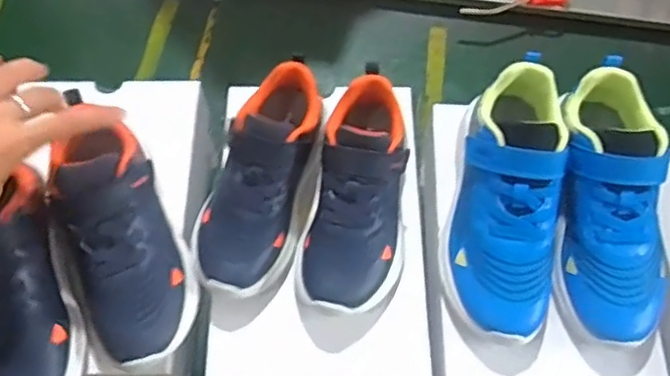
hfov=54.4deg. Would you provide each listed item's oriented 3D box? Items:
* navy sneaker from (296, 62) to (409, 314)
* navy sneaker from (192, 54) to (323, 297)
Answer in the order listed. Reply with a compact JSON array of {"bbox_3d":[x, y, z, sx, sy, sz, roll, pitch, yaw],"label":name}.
[{"bbox_3d":[0.024,0.002,0.539,0.079,0.077,0.193,11,64,6],"label":"navy sneaker"},{"bbox_3d":[-0.064,-0.011,0.547,0.076,0.073,0.191,12,64,6],"label":"navy sneaker"}]

